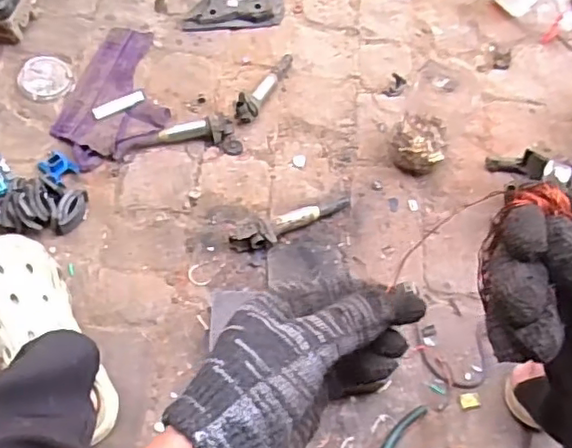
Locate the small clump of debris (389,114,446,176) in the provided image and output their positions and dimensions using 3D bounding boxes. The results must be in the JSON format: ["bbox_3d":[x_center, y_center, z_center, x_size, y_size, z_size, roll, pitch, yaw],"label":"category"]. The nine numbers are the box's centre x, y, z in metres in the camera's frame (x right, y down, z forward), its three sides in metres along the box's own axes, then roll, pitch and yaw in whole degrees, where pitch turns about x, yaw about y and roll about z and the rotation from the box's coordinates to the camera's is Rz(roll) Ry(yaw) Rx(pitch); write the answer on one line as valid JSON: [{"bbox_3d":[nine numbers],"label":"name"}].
[{"bbox_3d":[0.207,-0.128,0.940,0.082,0.064,0.077,2,63,-3],"label":"small clump of debris"}]

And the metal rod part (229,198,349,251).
[{"bbox_3d":[0.011,-0.002,0.875,0.191,0.034,0.043,-18,66,-12],"label":"metal rod part"}]

